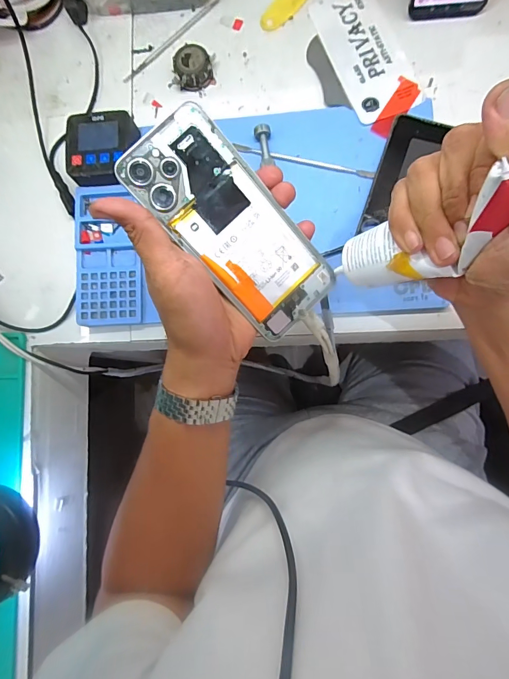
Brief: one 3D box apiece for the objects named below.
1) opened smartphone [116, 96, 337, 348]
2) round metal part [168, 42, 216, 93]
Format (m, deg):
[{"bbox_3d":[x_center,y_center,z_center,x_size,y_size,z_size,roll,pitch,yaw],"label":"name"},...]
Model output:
[{"bbox_3d":[-0.015,-0.081,0.276,0.072,0.006,0.166,-43,104,0],"label":"opened smartphone"},{"bbox_3d":[-0.068,-0.297,0.416,0.043,0.022,0.042,-1,84,6],"label":"round metal part"}]

